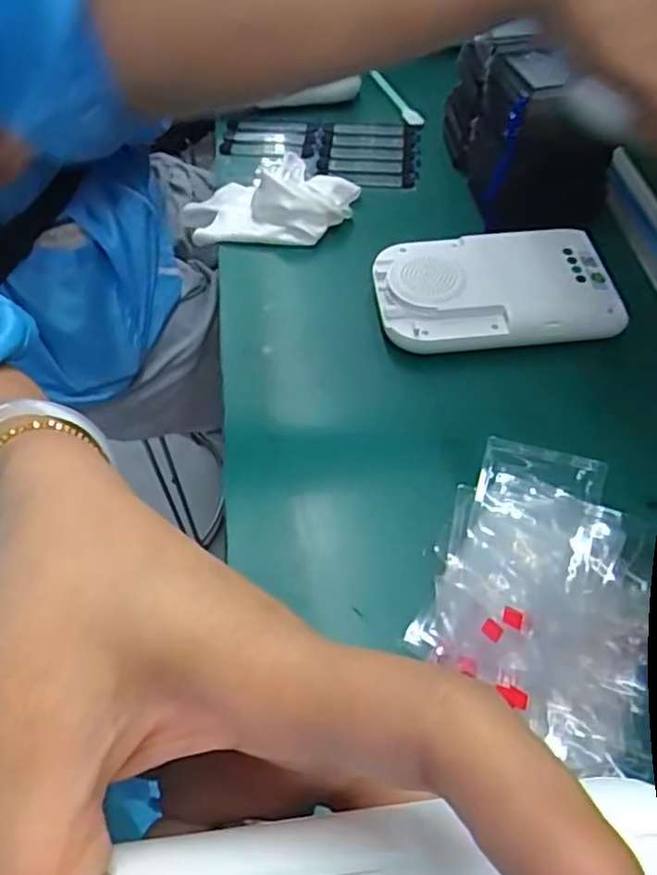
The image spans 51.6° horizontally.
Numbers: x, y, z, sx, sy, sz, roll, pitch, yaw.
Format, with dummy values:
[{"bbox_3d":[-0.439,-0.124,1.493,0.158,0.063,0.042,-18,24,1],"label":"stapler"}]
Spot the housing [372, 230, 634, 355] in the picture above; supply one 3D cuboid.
[{"bbox_3d":[0.108,-0.098,0.452,0.149,0.031,0.090,-4,54,-1],"label":"housing"}]

